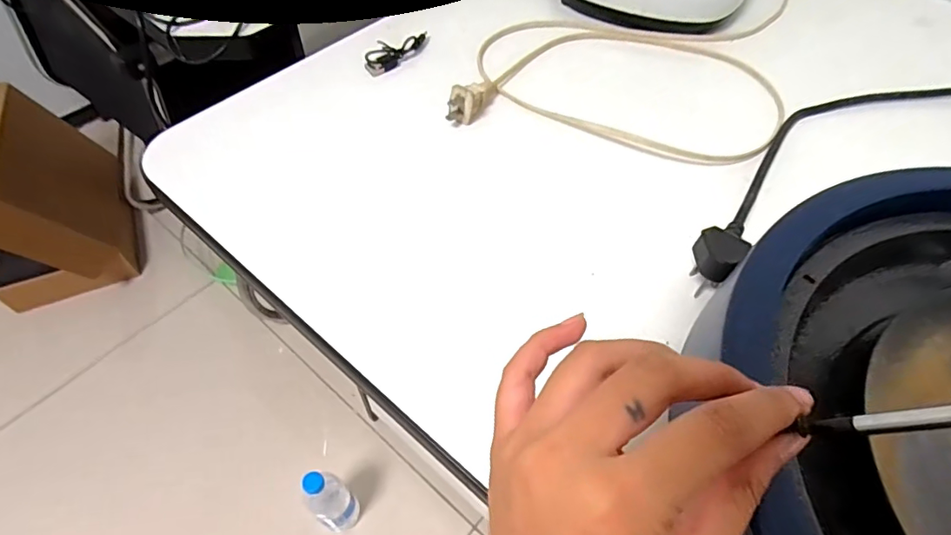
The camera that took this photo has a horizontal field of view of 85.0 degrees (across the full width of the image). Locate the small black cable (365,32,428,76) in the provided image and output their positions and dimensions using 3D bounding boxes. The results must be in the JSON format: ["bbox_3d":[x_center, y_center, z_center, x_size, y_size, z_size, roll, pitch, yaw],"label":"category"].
[{"bbox_3d":[-0.072,-0.193,0.458,0.027,0.010,0.074,28,58,18],"label":"small black cable"}]

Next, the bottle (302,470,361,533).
[{"bbox_3d":[-0.229,0.372,0.823,0.053,0.213,0.059,32,59,20],"label":"bottle"}]

